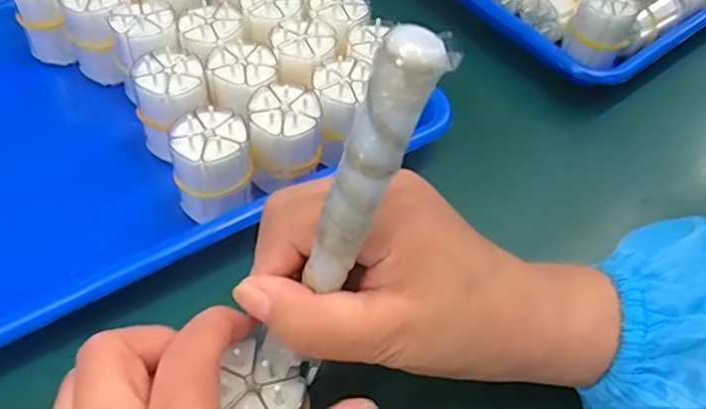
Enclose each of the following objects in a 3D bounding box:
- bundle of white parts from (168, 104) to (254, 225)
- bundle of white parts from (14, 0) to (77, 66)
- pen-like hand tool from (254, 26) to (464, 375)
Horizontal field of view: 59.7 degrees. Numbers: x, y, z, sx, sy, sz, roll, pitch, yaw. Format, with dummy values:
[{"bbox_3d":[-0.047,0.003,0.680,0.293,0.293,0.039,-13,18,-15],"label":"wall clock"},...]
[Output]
[{"bbox_3d":[-0.075,-0.020,0.327,0.037,0.054,0.035,-18,55,-18],"label":"bundle of white parts"},{"bbox_3d":[-0.193,-0.121,0.397,0.040,0.064,0.035,13,52,6],"label":"bundle of white parts"},{"bbox_3d":[-0.005,0.011,0.197,0.015,0.151,0.016,-13,52,-35],"label":"pen-like hand tool"}]

